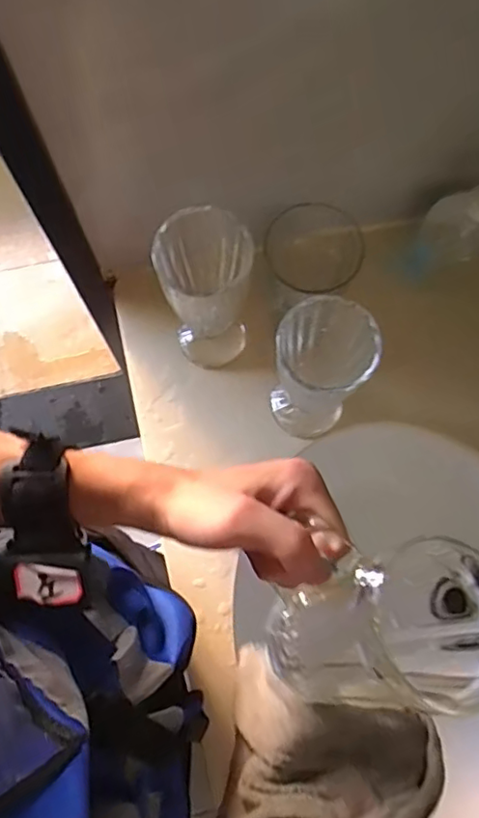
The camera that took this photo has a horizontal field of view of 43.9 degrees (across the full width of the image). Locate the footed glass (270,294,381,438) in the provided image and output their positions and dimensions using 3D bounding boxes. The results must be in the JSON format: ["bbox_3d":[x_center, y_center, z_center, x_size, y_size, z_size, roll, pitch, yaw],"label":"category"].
[{"bbox_3d":[0.072,-0.032,0.541,0.067,0.181,0.073,0,75,-1],"label":"footed glass"}]

